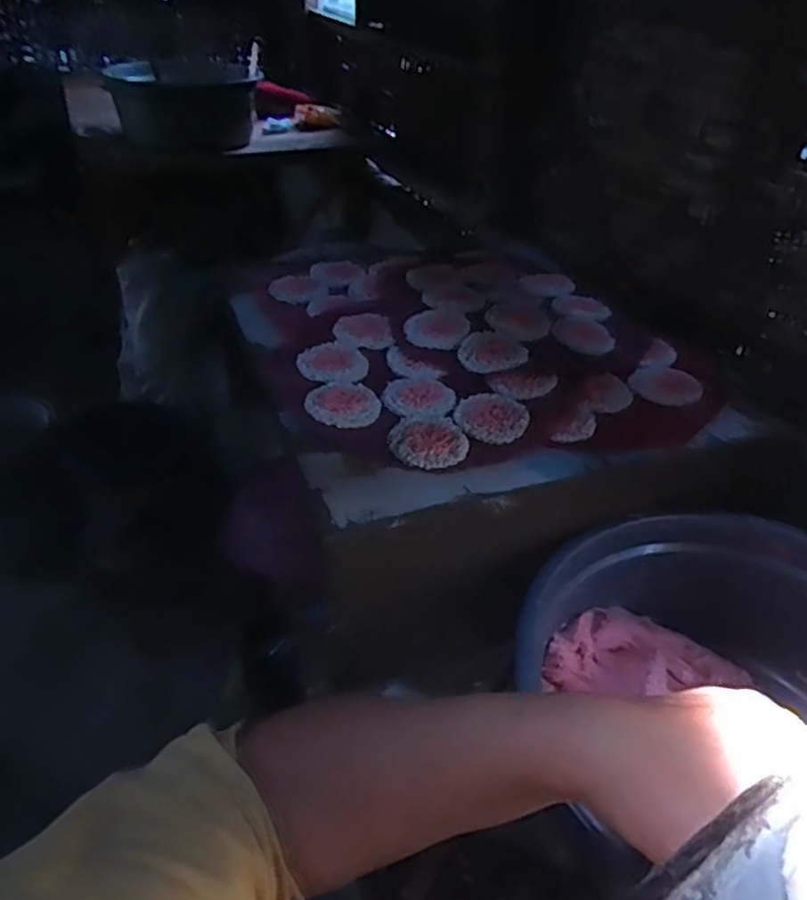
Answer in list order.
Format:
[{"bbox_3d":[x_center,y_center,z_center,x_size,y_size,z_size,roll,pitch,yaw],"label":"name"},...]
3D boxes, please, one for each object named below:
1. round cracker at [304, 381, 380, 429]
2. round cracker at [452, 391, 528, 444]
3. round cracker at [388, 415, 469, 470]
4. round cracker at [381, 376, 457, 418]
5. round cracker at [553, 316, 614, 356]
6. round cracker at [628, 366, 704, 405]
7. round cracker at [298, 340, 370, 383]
[{"bbox_3d":[-0.065,-0.052,0.729,0.078,0.010,0.074,2,37,-1],"label":"round cracker"},{"bbox_3d":[0.093,-0.037,0.721,0.079,0.006,0.077,2,37,-1],"label":"round cracker"},{"bbox_3d":[0.025,-0.010,0.685,0.075,0.008,0.079,2,37,-1],"label":"round cracker"},{"bbox_3d":[0.017,-0.060,0.752,0.079,0.004,0.082,2,37,-1],"label":"round cracker"},{"bbox_3d":[0.229,-0.147,0.853,0.075,0.013,0.085,11,38,11],"label":"round cracker"},{"bbox_3d":[0.308,-0.078,0.790,0.090,0.004,0.073,-20,43,-28],"label":"round cracker"},{"bbox_3d":[-0.084,-0.103,0.795,0.081,0.008,0.081,2,37,-1],"label":"round cracker"}]

